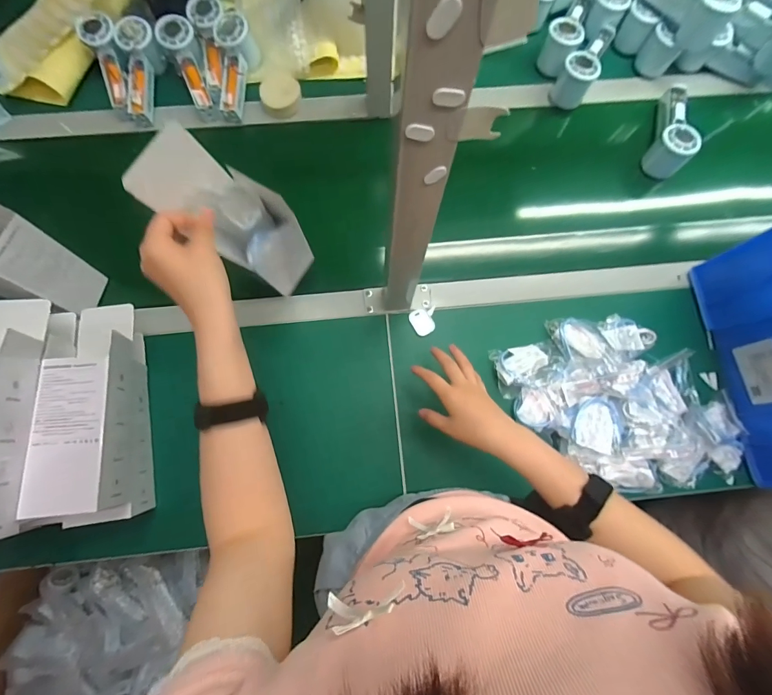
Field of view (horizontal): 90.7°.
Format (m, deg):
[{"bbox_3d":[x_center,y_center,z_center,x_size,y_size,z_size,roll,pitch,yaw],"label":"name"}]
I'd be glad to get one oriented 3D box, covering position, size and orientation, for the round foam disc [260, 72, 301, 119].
[{"bbox_3d":[-0.173,-0.417,0.632,0.064,0.027,0.059,0,79,-1],"label":"round foam disc"}]

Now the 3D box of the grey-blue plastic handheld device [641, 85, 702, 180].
[{"bbox_3d":[0.466,-0.355,0.620,0.050,0.067,0.144,18,80,2],"label":"grey-blue plastic handheld device"}]

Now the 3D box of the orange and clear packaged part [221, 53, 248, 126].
[{"bbox_3d":[-0.248,-0.422,0.622,0.033,0.022,0.103,6,92,0],"label":"orange and clear packaged part"}]

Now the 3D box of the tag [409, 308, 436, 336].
[{"bbox_3d":[0.054,-0.038,0.570,0.032,0.008,0.041,-31,82,-7],"label":"tag"}]

